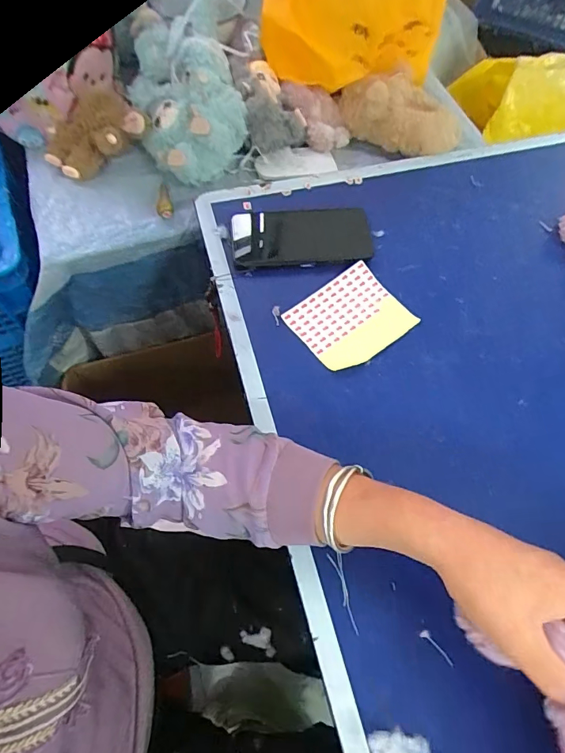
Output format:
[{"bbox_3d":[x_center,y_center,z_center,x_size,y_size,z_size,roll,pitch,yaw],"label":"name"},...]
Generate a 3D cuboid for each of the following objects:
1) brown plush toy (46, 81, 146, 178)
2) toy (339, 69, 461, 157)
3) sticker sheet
[{"bbox_3d":[-0.238,-0.307,0.558,0.119,0.055,0.081,-40,72,-19],"label":"brown plush toy"},{"bbox_3d":[0.161,-0.361,0.609,0.174,0.066,0.090,18,65,6],"label":"toy"},{"bbox_3d":[0.077,-0.064,0.488,0.119,0.016,0.097,-35,71,-17],"label":"sticker sheet"}]

